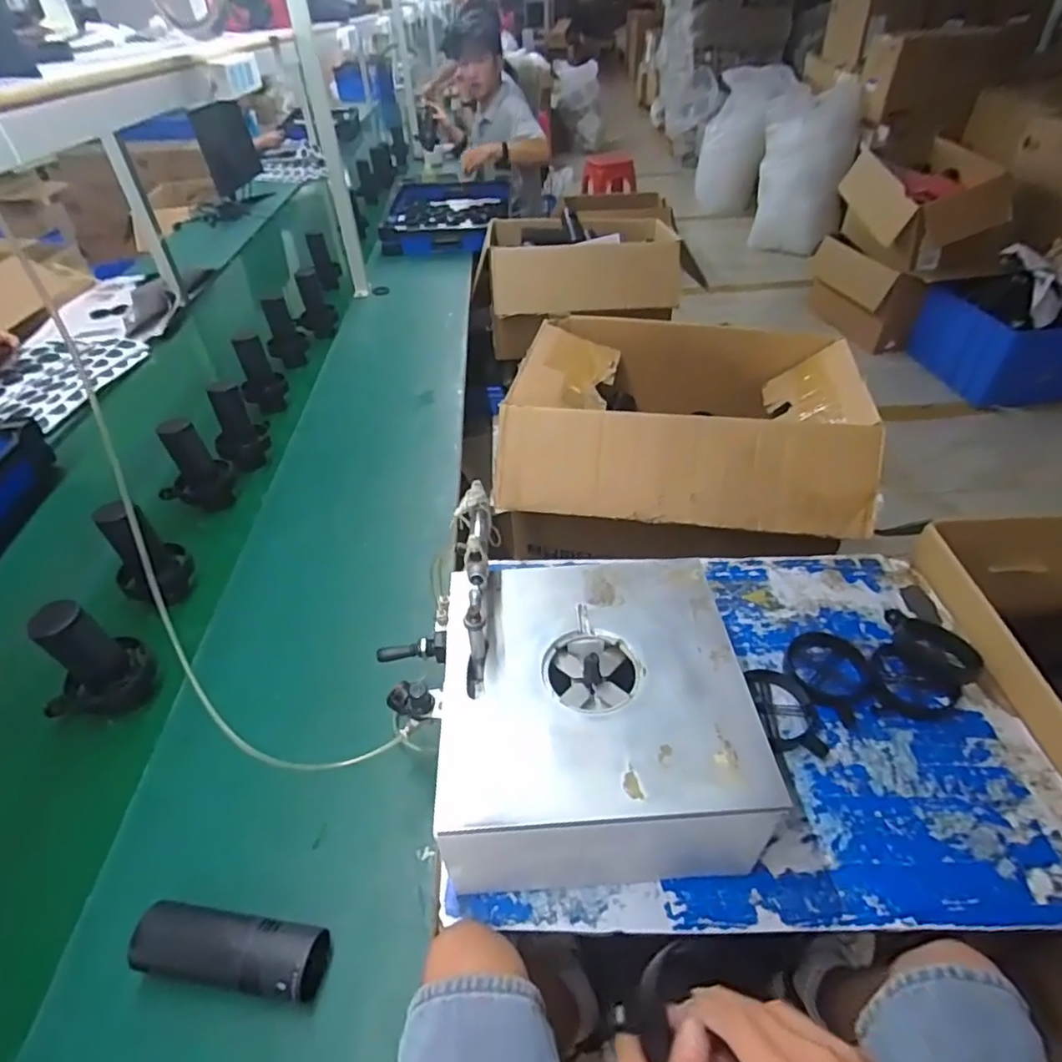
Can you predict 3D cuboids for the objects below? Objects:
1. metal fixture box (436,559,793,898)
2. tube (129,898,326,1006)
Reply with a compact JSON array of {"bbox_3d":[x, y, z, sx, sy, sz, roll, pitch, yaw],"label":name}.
[{"bbox_3d":[0.066,0.197,0.652,0.307,0.161,0.298,-3,42,-1],"label":"metal fixture box"},{"bbox_3d":[-0.269,0.382,0.537,0.166,0.056,0.057,4,43,6],"label":"tube"}]

